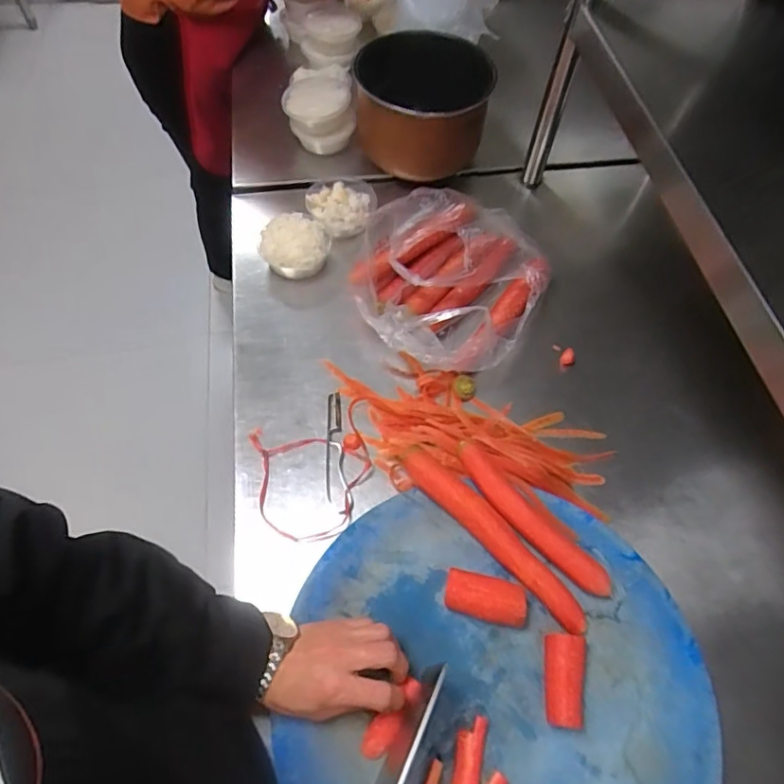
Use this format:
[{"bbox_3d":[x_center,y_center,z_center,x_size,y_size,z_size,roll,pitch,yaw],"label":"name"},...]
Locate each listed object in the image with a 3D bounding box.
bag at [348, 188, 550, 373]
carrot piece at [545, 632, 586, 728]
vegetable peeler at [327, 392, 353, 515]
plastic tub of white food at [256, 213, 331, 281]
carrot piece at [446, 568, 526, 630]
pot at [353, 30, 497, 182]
[{"bbox_3d":[0.074,-0.155,0.772,0.256,0.125,0.250,9,60,3],"label":"bag"},{"bbox_3d":[0.158,0.268,0.510,0.030,0.040,0.076,9,60,3],"label":"carrot piece"},{"bbox_3d":[-0.073,0.077,0.701,0.028,0.016,0.158,-7,60,-6],"label":"vegetable peeler"},{"bbox_3d":[-0.155,-0.232,0.862,0.106,0.064,0.105,-19,62,-13],"label":"plastic tub of white food"},{"bbox_3d":[0.091,0.204,0.540,0.080,0.036,0.038,15,60,6],"label":"carrot piece"},{"bbox_3d":[0.048,-0.471,0.923,0.213,0.161,0.178,13,60,6],"label":"pot"}]

